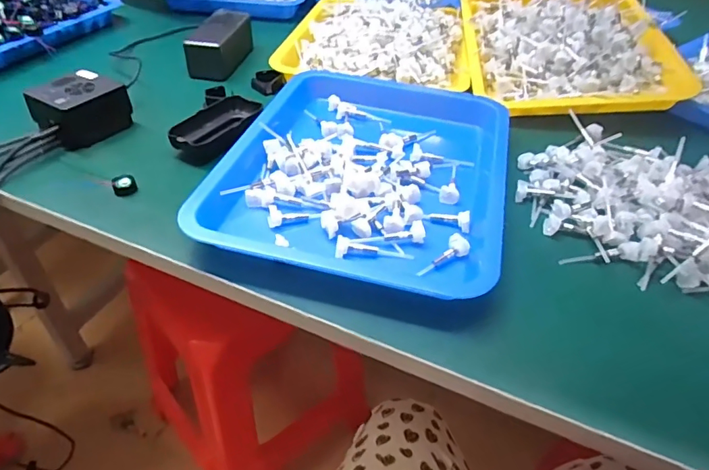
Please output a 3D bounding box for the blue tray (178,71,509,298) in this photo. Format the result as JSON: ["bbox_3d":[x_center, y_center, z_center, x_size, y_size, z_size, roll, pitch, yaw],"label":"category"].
[{"bbox_3d":[0.014,-0.071,0.489,0.260,0.034,0.318,12,43,9],"label":"blue tray"}]

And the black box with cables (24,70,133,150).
[{"bbox_3d":[-0.300,-0.142,0.539,0.064,0.048,0.084,27,48,24],"label":"black box with cables"}]

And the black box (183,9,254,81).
[{"bbox_3d":[-0.188,-0.270,0.688,0.056,0.049,0.131,8,43,5],"label":"black box"}]

